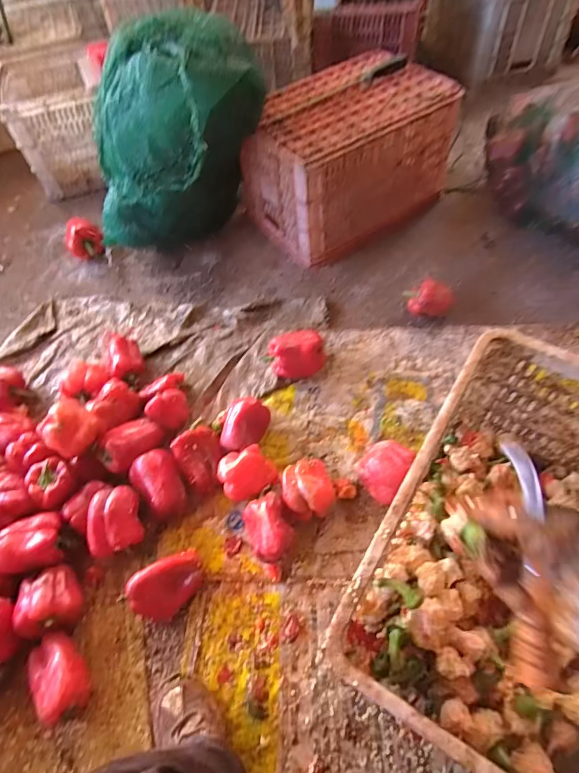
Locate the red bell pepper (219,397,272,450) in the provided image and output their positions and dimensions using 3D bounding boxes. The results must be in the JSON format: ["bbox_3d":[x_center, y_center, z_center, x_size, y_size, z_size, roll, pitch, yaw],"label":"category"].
[{"bbox_3d":[-0.091,0.084,0.895,0.086,0.071,0.104,7,58,8],"label":"red bell pepper"}]

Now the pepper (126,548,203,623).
[{"bbox_3d":[-0.206,0.340,0.759,0.121,0.058,0.077,-28,60,-14],"label":"pepper"}]

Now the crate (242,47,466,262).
[{"bbox_3d":[0.145,-0.622,1.205,0.482,0.282,0.337,-32,61,-16],"label":"crate"}]

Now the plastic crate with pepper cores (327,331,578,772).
[{"bbox_3d":[0.321,0.231,0.614,0.343,0.255,0.511,26,63,19],"label":"plastic crate with pepper cores"}]

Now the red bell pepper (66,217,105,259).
[{"bbox_3d":[-0.581,-0.410,1.264,0.099,0.095,0.092,-29,60,-14],"label":"red bell pepper"}]

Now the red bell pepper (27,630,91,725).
[{"bbox_3d":[-0.365,0.457,0.708,0.082,0.060,0.123,-39,63,-20],"label":"red bell pepper"}]

